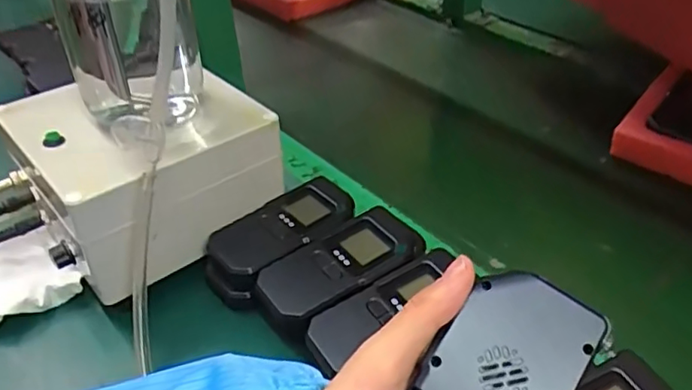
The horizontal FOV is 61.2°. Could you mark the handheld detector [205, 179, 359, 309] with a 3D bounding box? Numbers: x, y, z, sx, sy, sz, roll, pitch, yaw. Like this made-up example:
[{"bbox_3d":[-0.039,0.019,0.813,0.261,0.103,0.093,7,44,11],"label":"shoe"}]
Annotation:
[{"bbox_3d":[-0.048,0.033,0.451,0.125,0.033,0.060,-29,46,-29],"label":"handheld detector"}]

